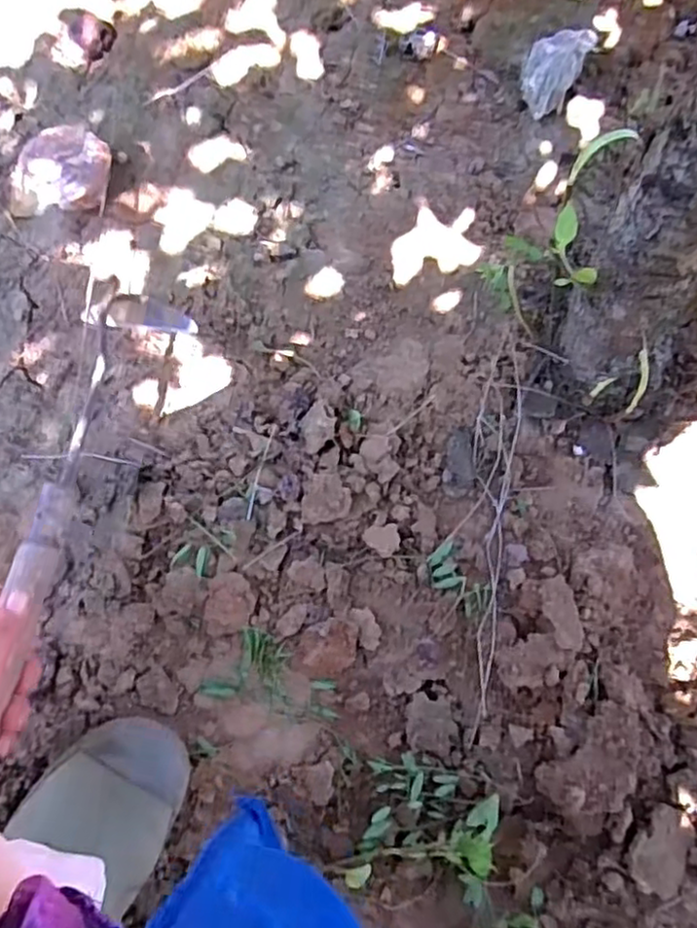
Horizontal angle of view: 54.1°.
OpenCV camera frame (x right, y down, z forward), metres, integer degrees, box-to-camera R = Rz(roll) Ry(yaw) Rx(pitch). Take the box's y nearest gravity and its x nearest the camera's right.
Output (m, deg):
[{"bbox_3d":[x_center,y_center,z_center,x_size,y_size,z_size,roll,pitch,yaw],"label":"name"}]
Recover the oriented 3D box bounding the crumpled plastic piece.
[{"bbox_3d":[0.185,-0.359,0.630,0.050,0.052,0.071,30,79,8],"label":"crumpled plastic piece"}]

